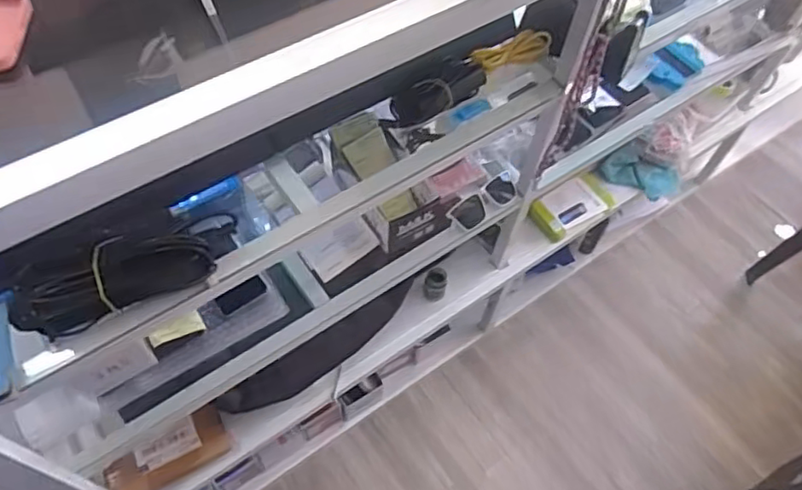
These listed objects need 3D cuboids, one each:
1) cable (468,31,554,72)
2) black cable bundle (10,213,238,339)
[{"bbox_3d":[0.142,-0.254,0.820,0.116,0.034,0.033,-23,63,-15],"label":"cable"},{"bbox_3d":[-0.273,0.022,0.616,0.216,0.046,0.069,-22,63,-15],"label":"black cable bundle"}]

